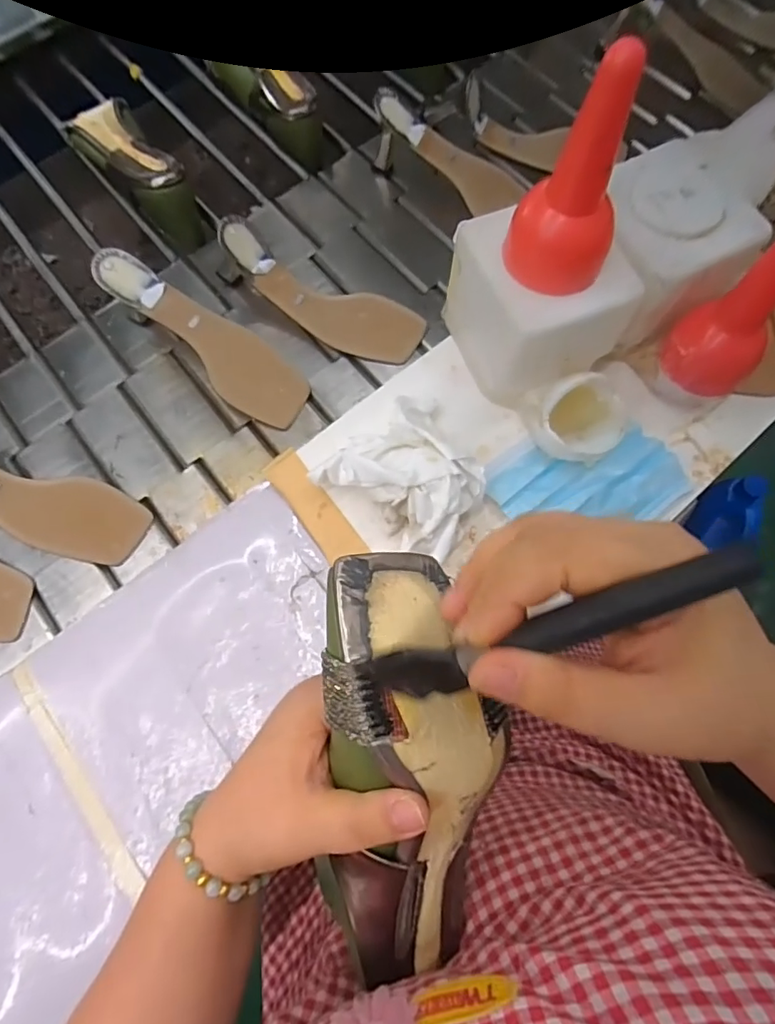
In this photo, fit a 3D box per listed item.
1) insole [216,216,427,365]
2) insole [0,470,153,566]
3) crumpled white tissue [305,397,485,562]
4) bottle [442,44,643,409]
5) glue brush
[{"bbox_3d":[-0.069,-0.222,0.534,0.219,0.037,0.069,26,74,-9],"label":"insole"},{"bbox_3d":[-0.339,-0.018,0.471,0.226,0.022,0.071,25,73,-13],"label":"insole"},{"bbox_3d":[0.025,-0.037,0.419,0.124,0.055,0.121,39,76,11],"label":"crumpled white tissue"},{"bbox_3d":[0.119,-0.185,0.370,0.103,0.233,0.114,-19,73,-6],"label":"bottle"},{"bbox_3d":[0.050,0.043,0.175,0.136,0.016,0.018,-30,69,35],"label":"glue brush"}]

